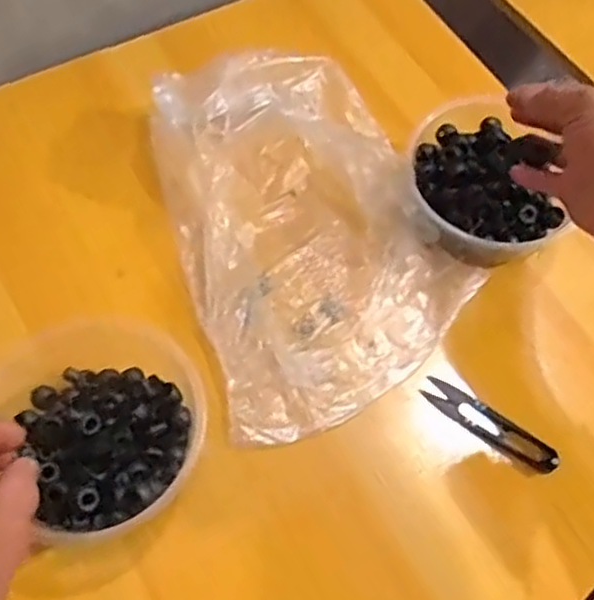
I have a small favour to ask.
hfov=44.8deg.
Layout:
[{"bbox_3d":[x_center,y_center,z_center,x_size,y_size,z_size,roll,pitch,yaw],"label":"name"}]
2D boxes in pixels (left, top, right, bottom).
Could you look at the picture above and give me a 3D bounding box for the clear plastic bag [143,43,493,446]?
[{"bbox_3d":[0.011,-0.063,0.551,0.205,0.063,0.297,-17,64,-10],"label":"clear plastic bag"}]

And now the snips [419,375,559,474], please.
[{"bbox_3d":[0.136,0.087,0.509,0.102,0.009,0.024,35,66,16],"label":"snips"}]

